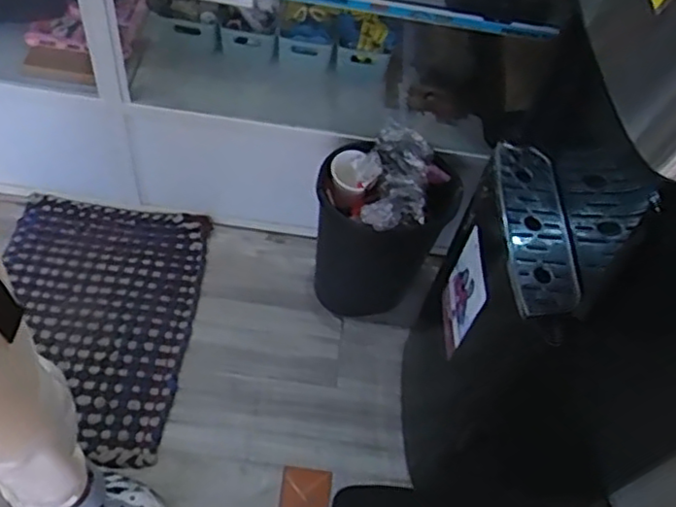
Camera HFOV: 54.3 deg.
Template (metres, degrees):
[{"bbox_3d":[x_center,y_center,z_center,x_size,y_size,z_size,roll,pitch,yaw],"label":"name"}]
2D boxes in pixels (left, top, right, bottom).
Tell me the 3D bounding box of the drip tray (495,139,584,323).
[{"bbox_3d":[0.222,-0.032,0.746,0.077,0.027,0.248,6,55,-5],"label":"drip tray"}]

